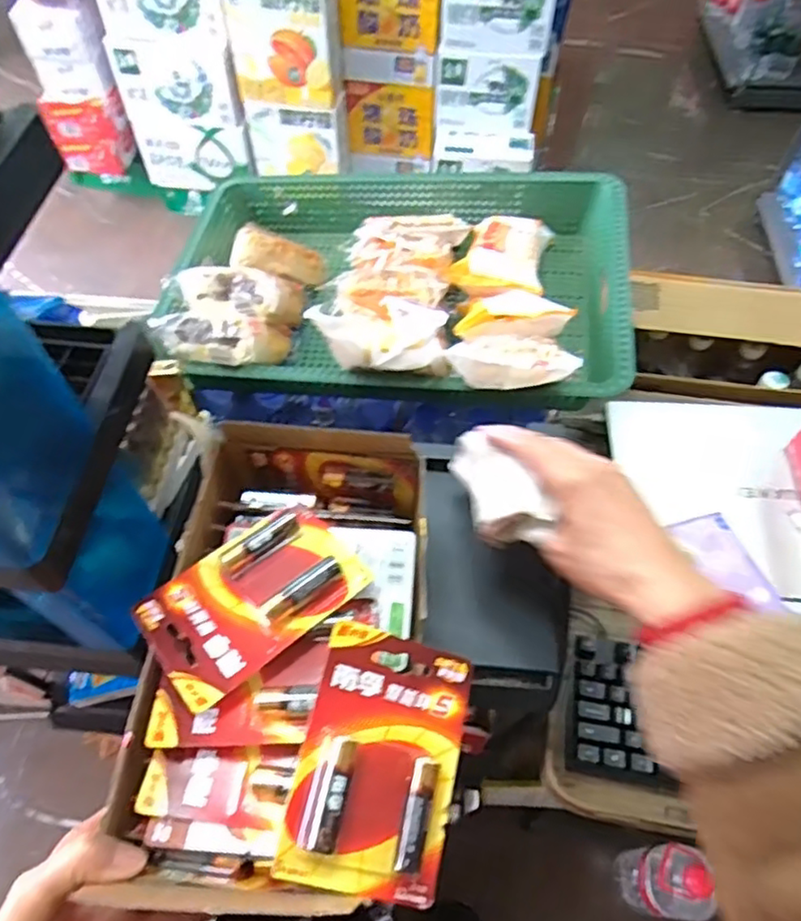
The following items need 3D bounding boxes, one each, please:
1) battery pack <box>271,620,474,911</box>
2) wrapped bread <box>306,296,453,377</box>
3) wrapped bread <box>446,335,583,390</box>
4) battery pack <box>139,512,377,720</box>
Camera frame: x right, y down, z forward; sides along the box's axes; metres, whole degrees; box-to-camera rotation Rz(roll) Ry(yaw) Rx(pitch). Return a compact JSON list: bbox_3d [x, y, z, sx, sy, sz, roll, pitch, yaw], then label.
[{"bbox_3d":[-0.008,0.147,0.319,0.080,0.014,0.116,21,64,-13],"label":"battery pack"},{"bbox_3d":[-0.014,-0.135,0.678,0.161,0.070,0.106,8,58,5],"label":"wrapped bread"},{"bbox_3d":[0.105,-0.094,0.604,0.118,0.049,0.037,5,57,18],"label":"wrapped bread"},{"bbox_3d":[-0.084,0.075,0.365,0.116,0.020,0.077,-34,64,-20],"label":"battery pack"}]

